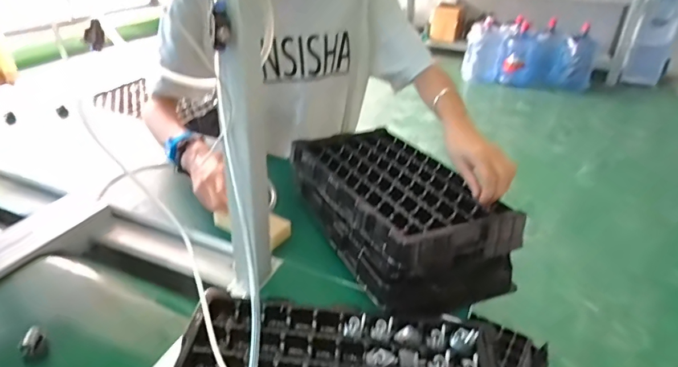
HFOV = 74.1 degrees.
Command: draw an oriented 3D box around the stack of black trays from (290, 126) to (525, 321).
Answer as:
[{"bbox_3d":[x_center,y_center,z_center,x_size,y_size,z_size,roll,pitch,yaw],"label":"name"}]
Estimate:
[{"bbox_3d":[0.085,0.037,0.709,0.218,0.115,0.357,-11,34,-23],"label":"stack of black trays"}]

